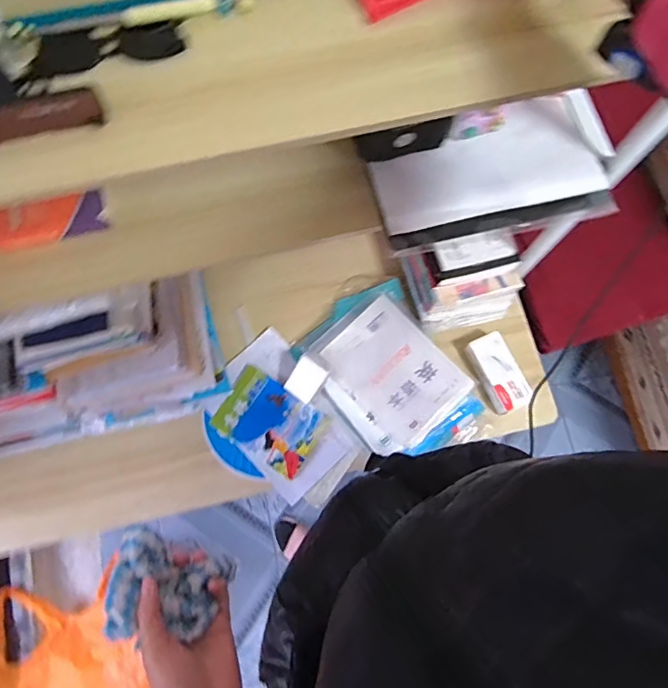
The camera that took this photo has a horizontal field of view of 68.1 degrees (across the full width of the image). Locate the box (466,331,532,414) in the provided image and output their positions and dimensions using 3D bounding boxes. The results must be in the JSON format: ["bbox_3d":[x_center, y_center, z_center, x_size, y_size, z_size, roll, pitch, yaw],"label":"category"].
[{"bbox_3d":[0.337,0.059,1.011,0.074,0.043,0.158,-25,79,-7],"label":"box"}]

